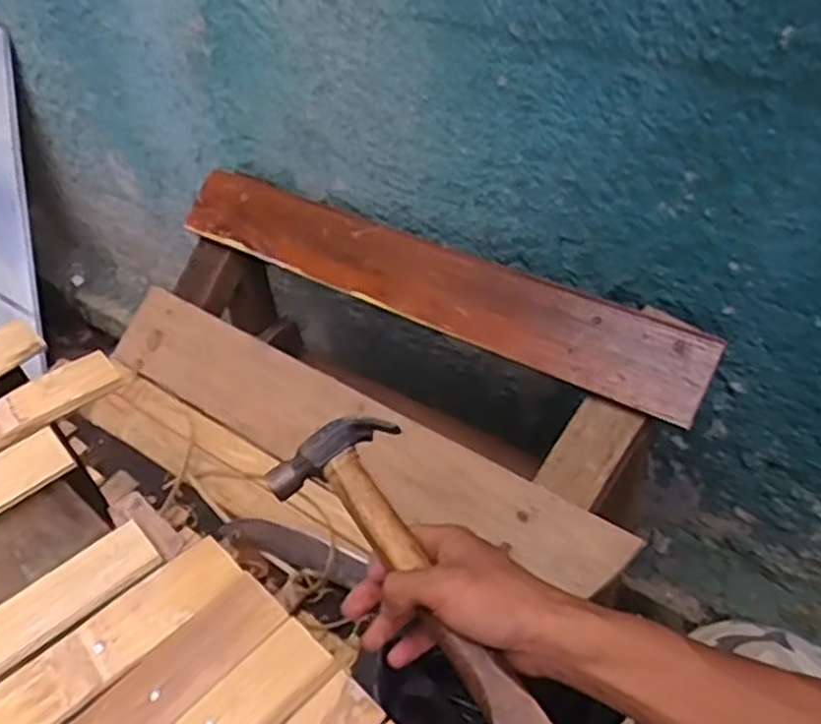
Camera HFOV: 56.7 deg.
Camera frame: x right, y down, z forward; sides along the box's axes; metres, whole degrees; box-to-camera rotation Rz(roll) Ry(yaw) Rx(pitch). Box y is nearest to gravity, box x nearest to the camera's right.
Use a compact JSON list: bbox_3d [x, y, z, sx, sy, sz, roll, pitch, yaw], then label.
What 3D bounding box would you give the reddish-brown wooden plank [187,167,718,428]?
[{"bbox_3d":[0.001,-0.095,0.838,0.649,0.021,0.092,23,87,25],"label":"reddish-brown wooden plank"}]

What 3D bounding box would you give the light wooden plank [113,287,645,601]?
[{"bbox_3d":[-0.083,0.080,0.793,0.622,0.032,0.122,26,91,25],"label":"light wooden plank"}]

